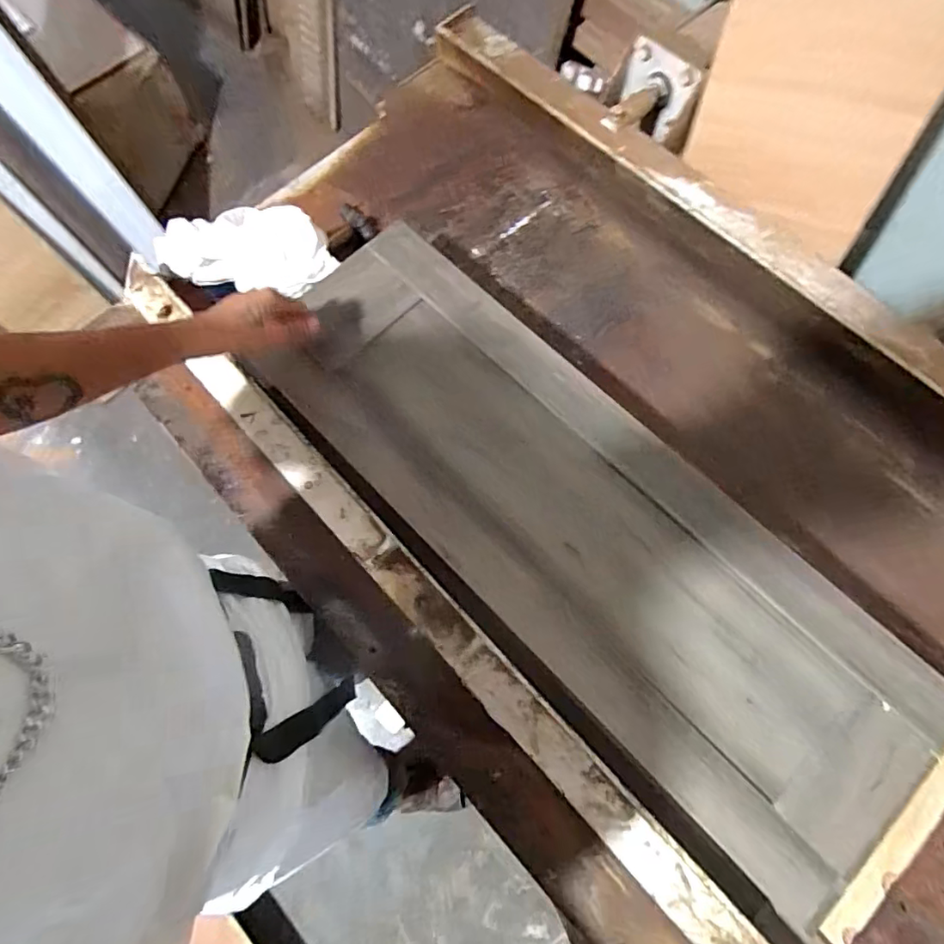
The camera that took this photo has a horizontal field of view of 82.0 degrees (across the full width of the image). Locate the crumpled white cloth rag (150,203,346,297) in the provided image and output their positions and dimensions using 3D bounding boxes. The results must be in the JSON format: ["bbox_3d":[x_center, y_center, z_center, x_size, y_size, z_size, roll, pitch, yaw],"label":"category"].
[{"bbox_3d":[-0.325,-0.311,0.765,0.282,0.065,0.113,10,73,19],"label":"crumpled white cloth rag"}]

